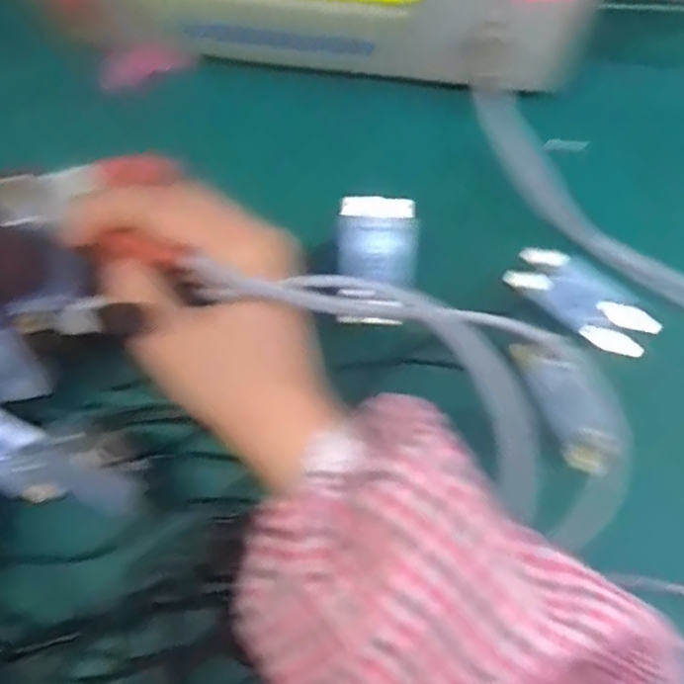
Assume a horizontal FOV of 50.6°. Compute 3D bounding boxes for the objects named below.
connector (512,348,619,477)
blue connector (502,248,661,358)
[{"bbox_3d":[0.112,0.031,0.356,0.028,0.011,0.074,-32,91,-8],"label":"connector"},{"bbox_3d":[0.128,-0.023,0.386,0.081,0.019,0.029,31,75,-7],"label":"blue connector"}]

